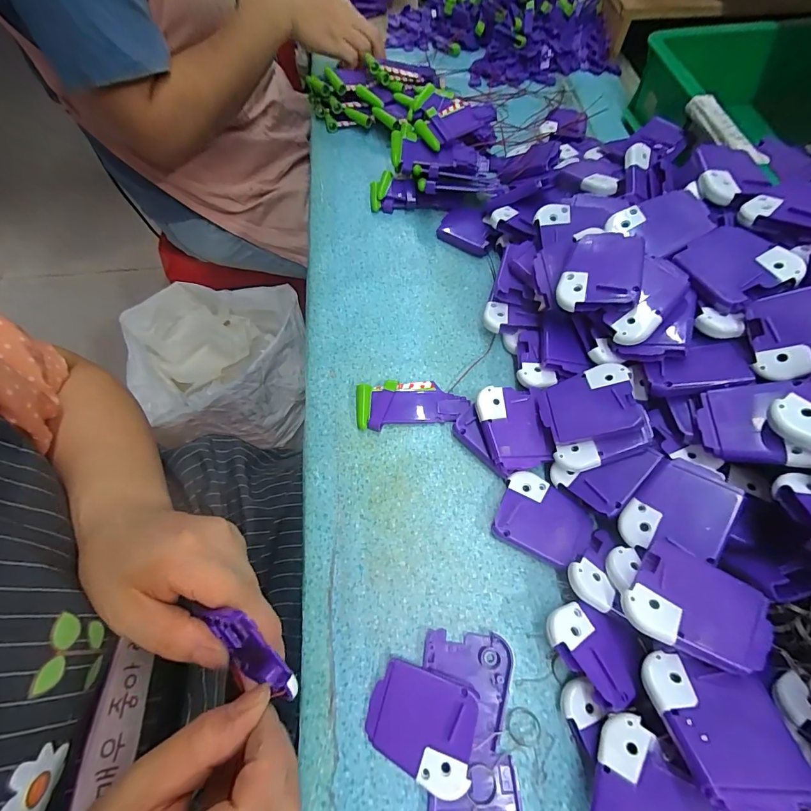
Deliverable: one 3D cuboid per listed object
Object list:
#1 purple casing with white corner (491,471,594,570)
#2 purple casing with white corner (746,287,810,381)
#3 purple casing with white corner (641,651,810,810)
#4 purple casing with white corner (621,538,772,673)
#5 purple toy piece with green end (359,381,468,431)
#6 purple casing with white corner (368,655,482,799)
[{"bbox_3d":[0.096,0.079,0.284,0.061,0.015,0.050,22,68,14],"label":"purple casing with white corner"},{"bbox_3d":[0.239,-0.045,0.236,0.060,0.006,0.050,-13,78,33],"label":"purple casing with white corner"},{"bbox_3d":[0.149,0.151,0.191,0.053,0.005,0.060,-3,36,10],"label":"purple casing with white corner"},{"bbox_3d":[0.156,0.108,0.219,0.060,0.006,0.054,30,57,31],"label":"purple casing with white corner"},{"bbox_3d":[0.004,-0.003,0.328,0.086,0.013,0.038,-8,64,0],"label":"purple toy piece with green end"},{"bbox_3d":[0.010,0.182,0.237,0.060,0.010,0.050,11,66,24],"label":"purple casing with white corner"}]

